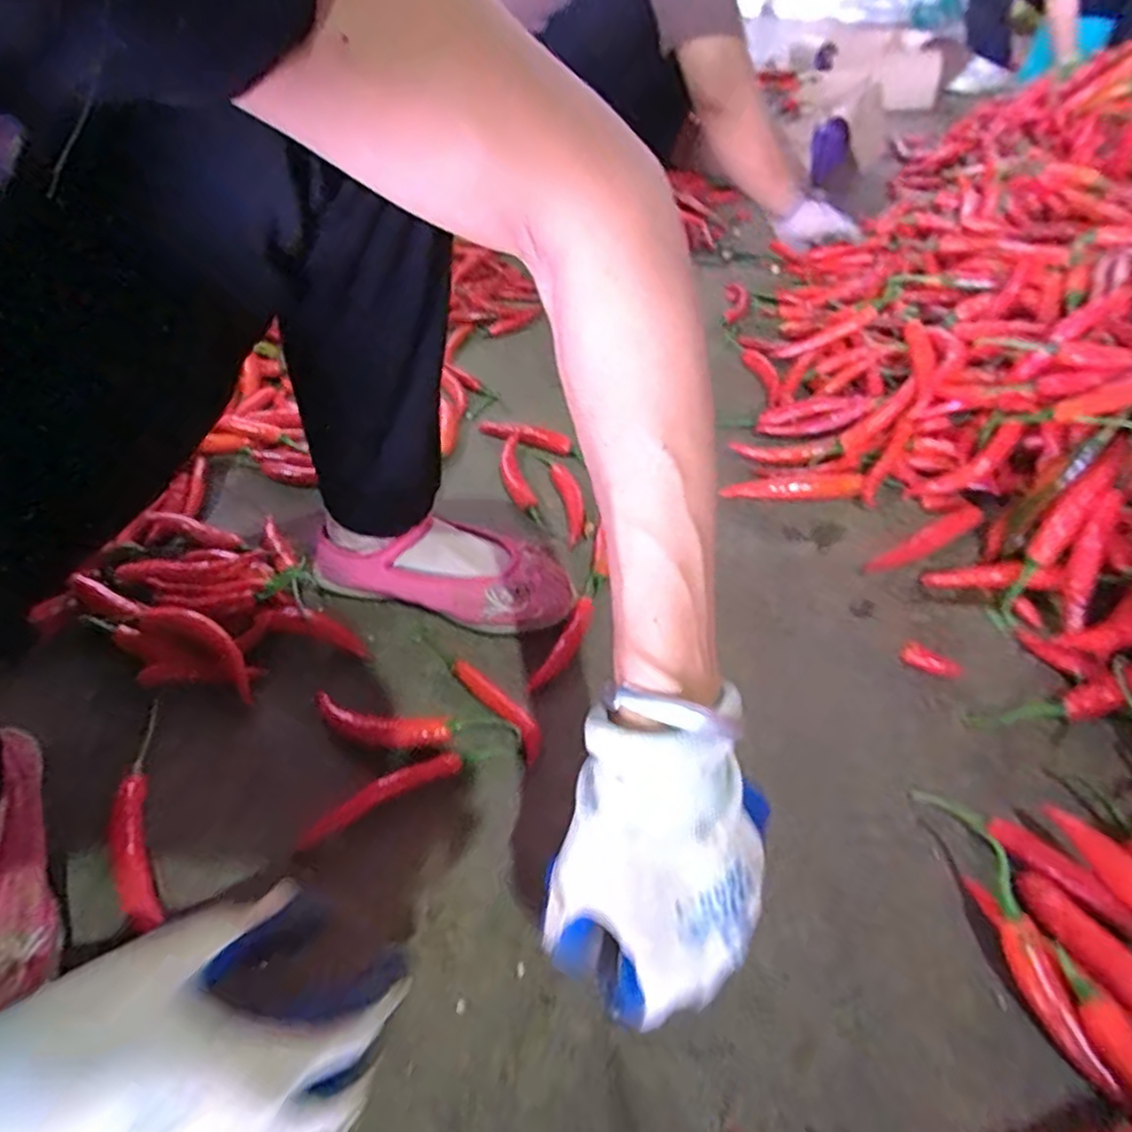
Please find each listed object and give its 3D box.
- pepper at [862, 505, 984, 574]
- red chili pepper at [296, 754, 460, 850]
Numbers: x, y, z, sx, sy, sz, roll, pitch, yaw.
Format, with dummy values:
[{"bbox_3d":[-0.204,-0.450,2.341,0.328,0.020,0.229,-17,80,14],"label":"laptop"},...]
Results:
[{"bbox_3d":[0.327,-0.024,0.600,0.133,0.012,0.025,-25,50,-20],"label":"pepper"},{"bbox_3d":[-0.124,0.152,0.443,0.110,0.010,0.019,-21,49,-17],"label":"red chili pepper"}]

